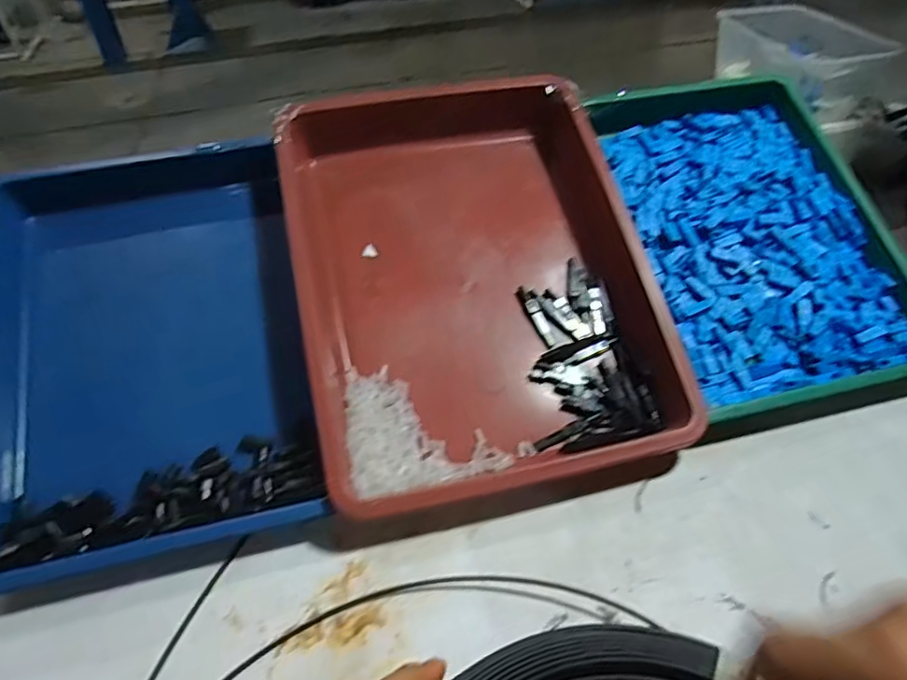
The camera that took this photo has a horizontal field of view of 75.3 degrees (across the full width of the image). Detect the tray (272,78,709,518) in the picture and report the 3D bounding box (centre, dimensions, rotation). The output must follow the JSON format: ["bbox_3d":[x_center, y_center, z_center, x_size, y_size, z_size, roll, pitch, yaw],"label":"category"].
[{"bbox_3d":[0.014,-0.054,0.475,0.267,0.061,0.347,-11,67,-9],"label":"tray"}]

